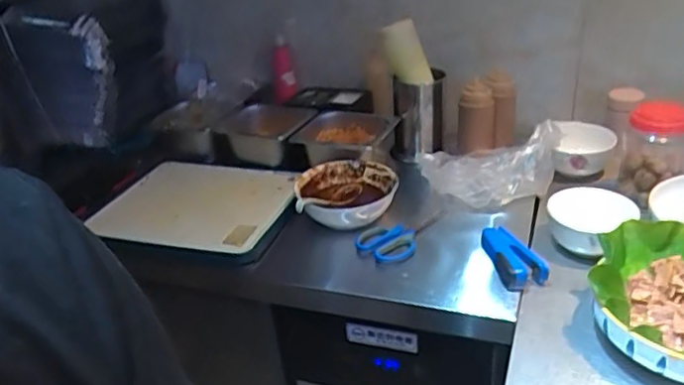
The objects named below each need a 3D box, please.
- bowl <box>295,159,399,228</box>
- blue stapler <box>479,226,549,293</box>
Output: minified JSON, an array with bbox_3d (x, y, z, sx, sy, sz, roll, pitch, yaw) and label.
[{"bbox_3d":[0.009,0.006,1.014,0.166,0.071,0.155,-7,30,4],"label":"bowl"},{"bbox_3d":[0.248,0.093,0.857,0.066,0.039,0.108,-14,30,-8],"label":"blue stapler"}]

